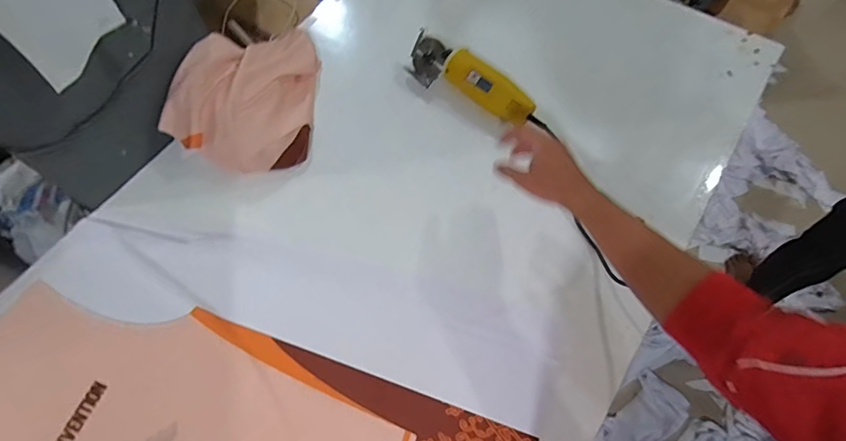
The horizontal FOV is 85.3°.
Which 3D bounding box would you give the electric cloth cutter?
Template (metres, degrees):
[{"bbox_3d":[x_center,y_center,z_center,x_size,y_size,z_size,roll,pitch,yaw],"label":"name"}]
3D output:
[{"bbox_3d":[0.080,-0.241,0.787,0.246,0.055,0.089,36,70,16],"label":"electric cloth cutter"}]

